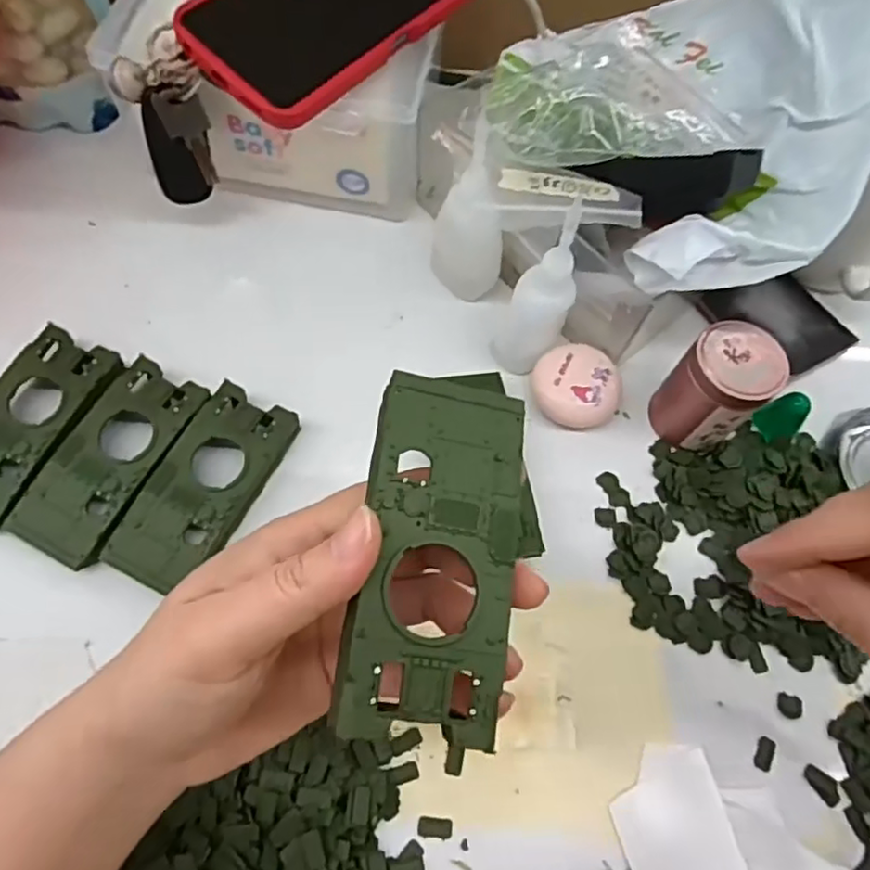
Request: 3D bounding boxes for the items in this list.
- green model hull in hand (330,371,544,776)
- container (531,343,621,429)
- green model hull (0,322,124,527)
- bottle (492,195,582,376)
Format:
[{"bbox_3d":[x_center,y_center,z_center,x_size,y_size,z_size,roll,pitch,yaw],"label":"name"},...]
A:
[{"bbox_3d":[0.004,0.032,0.188,0.050,0.012,0.107,8,72,0],"label":"green model hull in hand"},{"bbox_3d":[0.078,-0.025,0.357,0.047,0.027,0.043,2,64,-4],"label":"container"},{"bbox_3d":[-0.208,-0.006,0.325,0.051,0.018,0.102,26,65,8],"label":"green model hull"},{"bbox_3d":[0.055,-0.076,0.329,0.034,0.103,0.039,21,64,5],"label":"bottle"}]

